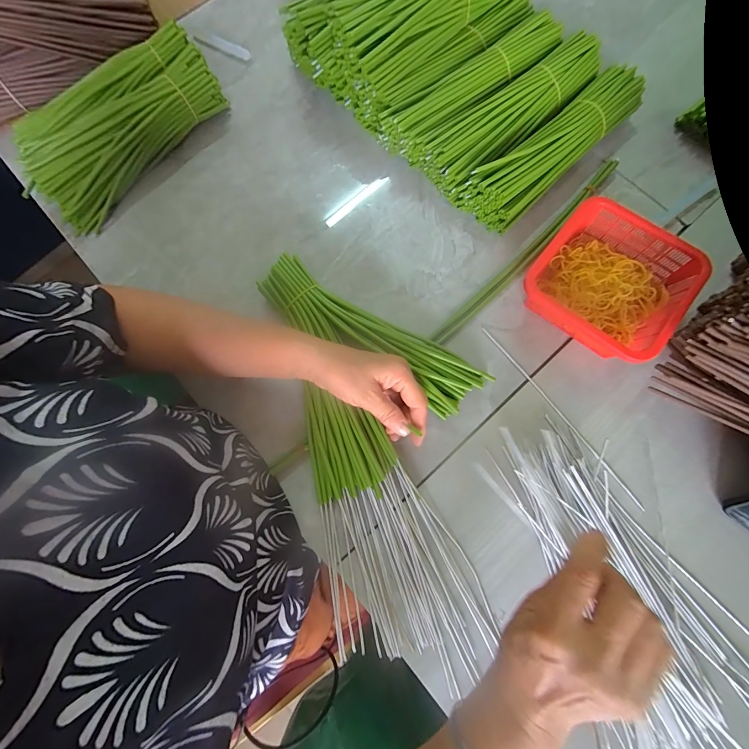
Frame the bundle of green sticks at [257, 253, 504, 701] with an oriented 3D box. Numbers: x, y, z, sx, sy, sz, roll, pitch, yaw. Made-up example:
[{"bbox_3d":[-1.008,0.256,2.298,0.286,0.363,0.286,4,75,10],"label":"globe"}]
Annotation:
[{"bbox_3d":[0.023,0.078,0.364,0.199,0.032,0.435,-14,83,-2],"label":"bundle of green sticks"}]

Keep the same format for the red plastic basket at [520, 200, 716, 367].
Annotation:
[{"bbox_3d":[0.267,-0.106,0.387,0.156,0.055,0.162,38,80,10],"label":"red plastic basket"}]

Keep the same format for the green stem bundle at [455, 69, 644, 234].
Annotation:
[{"bbox_3d":[0.234,-0.288,0.432,0.271,0.054,0.069,-40,78,-7],"label":"green stem bundle"}]

